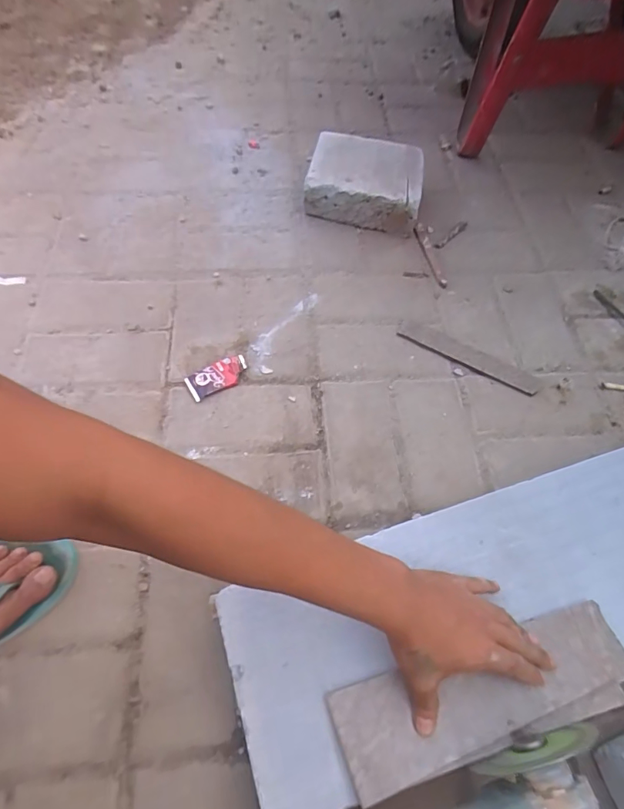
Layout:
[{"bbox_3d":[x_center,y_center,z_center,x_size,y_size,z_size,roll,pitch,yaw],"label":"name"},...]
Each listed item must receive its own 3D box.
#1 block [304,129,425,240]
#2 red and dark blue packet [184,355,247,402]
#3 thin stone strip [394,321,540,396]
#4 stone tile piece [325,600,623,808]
[{"bbox_3d":[0.099,-0.400,0.829,0.199,0.096,0.144,13,61,6],"label":"block"},{"bbox_3d":[-0.134,-0.040,0.654,0.089,0.012,0.041,-26,65,-15],"label":"red and dark blue packet"},{"bbox_3d":[0.238,-0.074,0.688,0.215,0.010,0.042,26,63,13],"label":"thin stone strip"},{"bbox_3d":[0.156,0.253,0.402,0.269,0.009,0.076,-14,62,-11],"label":"stone tile piece"}]

